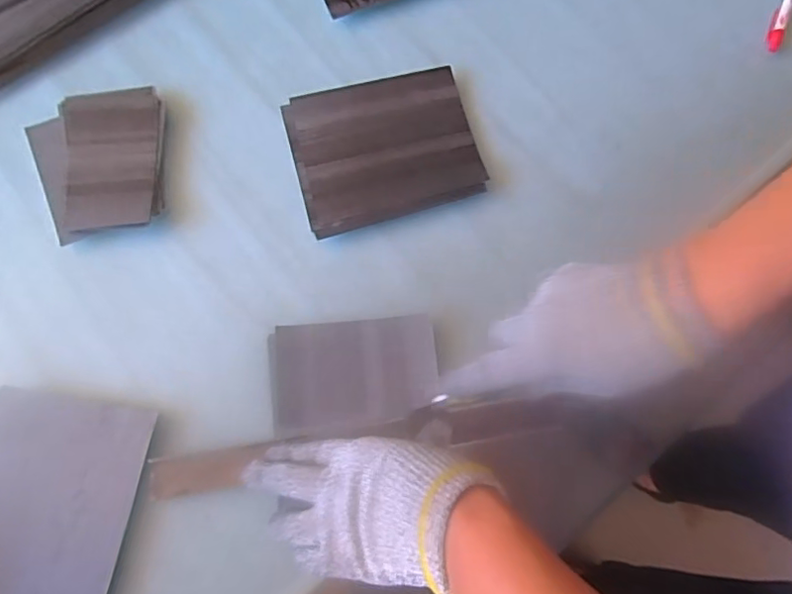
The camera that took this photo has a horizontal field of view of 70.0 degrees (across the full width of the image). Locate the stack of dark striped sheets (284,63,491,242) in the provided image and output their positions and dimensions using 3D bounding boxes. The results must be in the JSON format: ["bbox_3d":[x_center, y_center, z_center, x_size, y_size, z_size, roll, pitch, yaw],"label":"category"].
[{"bbox_3d":[-0.010,-0.126,0.480,0.149,0.013,0.128,-15,74,-3],"label":"stack of dark striped sheets"}]

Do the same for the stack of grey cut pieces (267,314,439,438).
[{"bbox_3d":[-0.032,0.056,0.425,0.123,0.016,0.079,-8,74,-1],"label":"stack of grey cut pieces"}]

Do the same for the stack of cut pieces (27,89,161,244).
[{"bbox_3d":[-0.254,-0.114,0.480,0.113,0.019,0.135,-10,74,-2],"label":"stack of cut pieces"}]

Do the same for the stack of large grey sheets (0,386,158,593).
[{"bbox_3d":[-0.259,0.153,0.405,0.135,0.010,0.162,9,74,4],"label":"stack of large grey sheets"}]

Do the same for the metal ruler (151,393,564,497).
[{"bbox_3d":[-0.029,0.106,0.410,0.298,0.005,0.028,-10,76,1],"label":"metal ruler"}]

